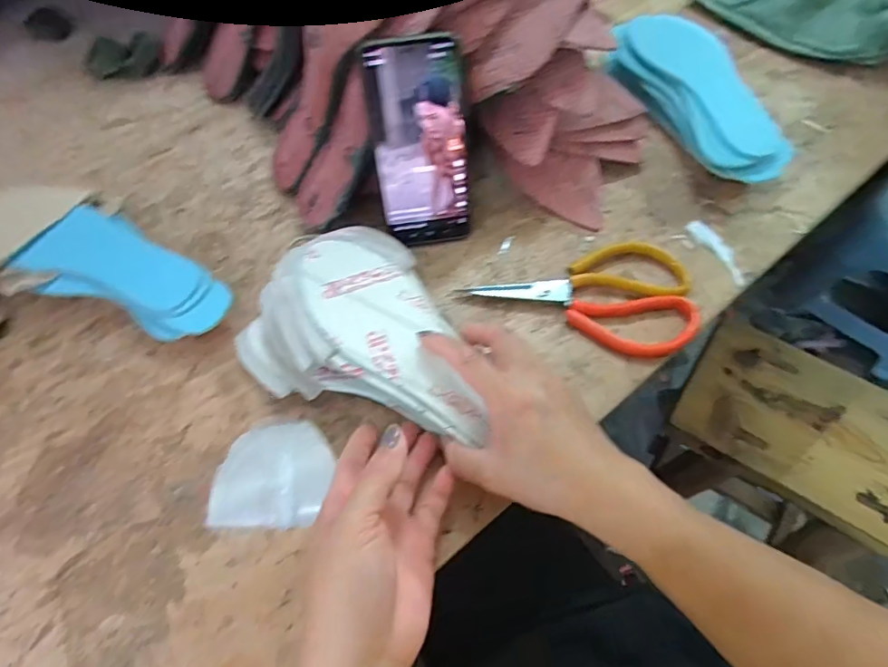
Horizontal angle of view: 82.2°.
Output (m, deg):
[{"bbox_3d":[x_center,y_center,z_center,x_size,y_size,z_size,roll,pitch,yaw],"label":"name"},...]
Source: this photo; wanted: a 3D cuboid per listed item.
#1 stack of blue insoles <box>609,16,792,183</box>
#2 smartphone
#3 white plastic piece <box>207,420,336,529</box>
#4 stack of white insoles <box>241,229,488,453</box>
[{"bbox_3d":[0.253,-0.238,0.510,0.094,0.045,0.238,-21,62,-8],"label":"stack of blue insoles"},{"bbox_3d":[-0.019,-0.150,0.419,0.076,0.163,0.010,-7,36,0],"label":"smartphone"},{"bbox_3d":[-0.121,0.100,0.359,0.086,0.008,0.069,-3,75,9],"label":"white plastic piece"},{"bbox_3d":[-0.052,0.007,0.376,0.197,0.046,0.140,38,70,22],"label":"stack of white insoles"}]

